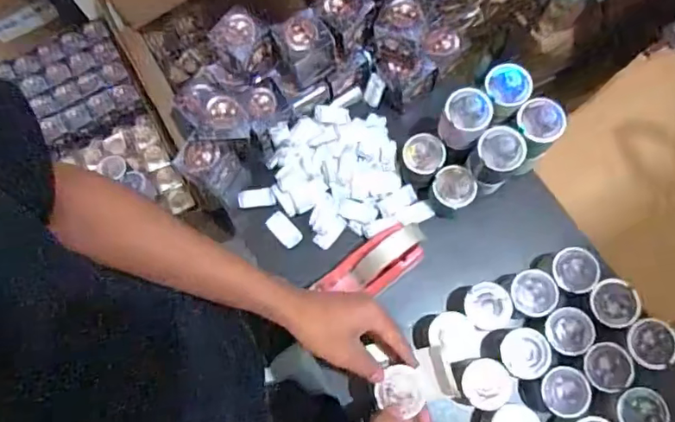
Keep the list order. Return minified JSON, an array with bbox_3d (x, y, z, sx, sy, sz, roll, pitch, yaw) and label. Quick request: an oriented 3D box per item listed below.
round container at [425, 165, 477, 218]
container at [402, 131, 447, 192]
[{"bbox_3d":[0.154,-0.024,0.701,0.054,0.071,0.051,-1,75,2],"label":"round container"},{"bbox_3d":[0.115,-0.066,0.709,0.056,0.057,0.060,-1,75,2],"label":"container"}]

